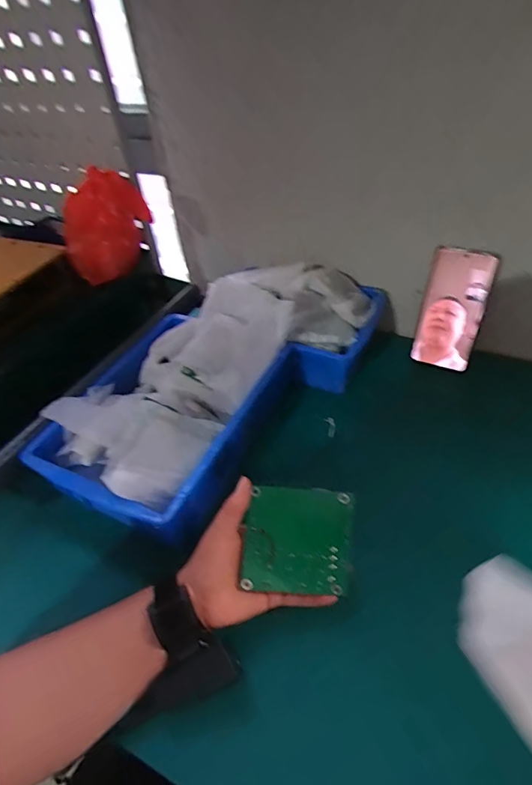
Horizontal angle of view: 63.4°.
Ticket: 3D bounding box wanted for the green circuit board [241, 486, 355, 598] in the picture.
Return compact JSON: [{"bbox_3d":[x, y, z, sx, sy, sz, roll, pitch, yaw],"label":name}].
[{"bbox_3d":[0.028,0.130,0.379,0.093,0.004,0.087,6,85,-7],"label":"green circuit board"}]

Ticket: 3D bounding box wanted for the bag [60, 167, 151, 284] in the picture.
[{"bbox_3d":[-0.236,-0.245,0.644,0.129,0.138,0.107,-19,46,-11],"label":"bag"}]

